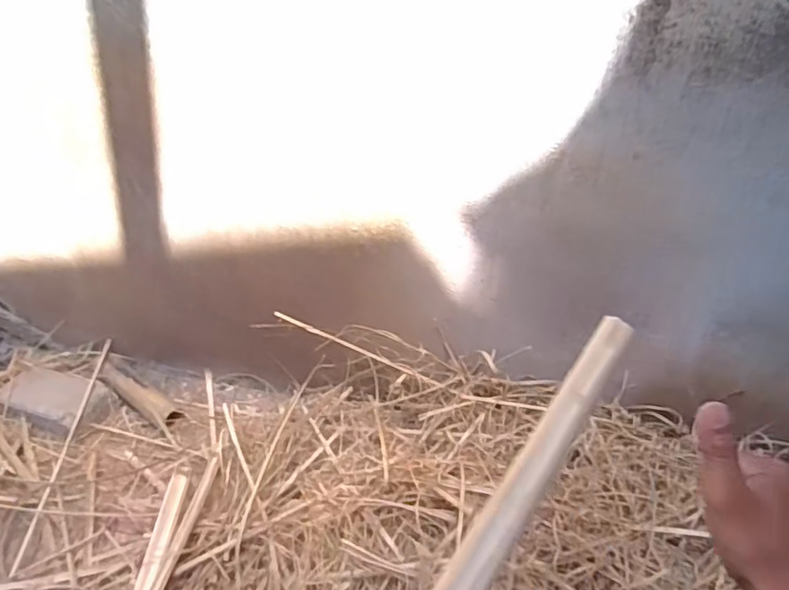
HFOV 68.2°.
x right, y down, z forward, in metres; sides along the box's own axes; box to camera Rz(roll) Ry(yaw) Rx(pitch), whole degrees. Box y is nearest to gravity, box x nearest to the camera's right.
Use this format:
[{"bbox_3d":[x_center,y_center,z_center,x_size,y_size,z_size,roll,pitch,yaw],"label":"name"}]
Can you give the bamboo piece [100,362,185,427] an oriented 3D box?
[{"bbox_3d":[-0.519,0.204,1.186,0.224,0.049,0.053,24,46,27],"label":"bamboo piece"}]

